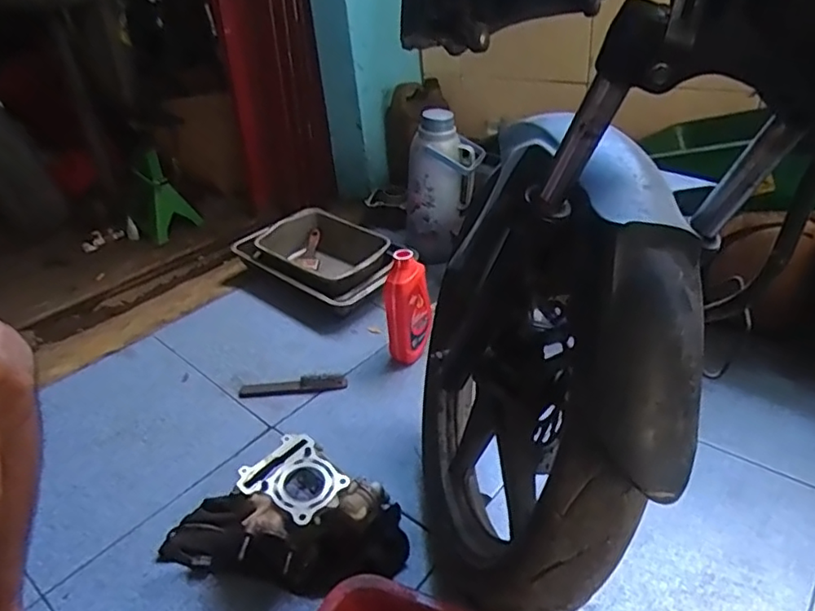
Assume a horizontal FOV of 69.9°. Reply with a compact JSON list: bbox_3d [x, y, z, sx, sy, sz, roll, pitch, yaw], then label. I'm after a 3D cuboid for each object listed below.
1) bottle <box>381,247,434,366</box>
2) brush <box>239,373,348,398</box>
[{"bbox_3d":[0.000,0.008,1.136,0.059,0.223,0.083,15,37,31],"label":"bottle"},{"bbox_3d":[-0.217,0.155,1.117,0.199,0.018,0.038,-8,31,-4],"label":"brush"}]

